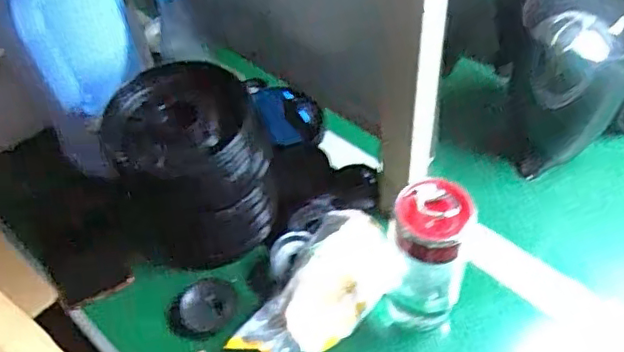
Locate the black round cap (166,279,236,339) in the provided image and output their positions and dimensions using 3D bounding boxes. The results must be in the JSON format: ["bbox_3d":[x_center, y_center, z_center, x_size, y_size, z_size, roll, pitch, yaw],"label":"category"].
[{"bbox_3d":[-0.110,0.137,0.612,0.056,0.018,0.068,32,59,28],"label":"black round cap"}]

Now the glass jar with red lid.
[{"bbox_3d":[0.105,0.080,0.547,0.061,0.184,0.063,-2,49,3],"label":"glass jar with red lid"}]

